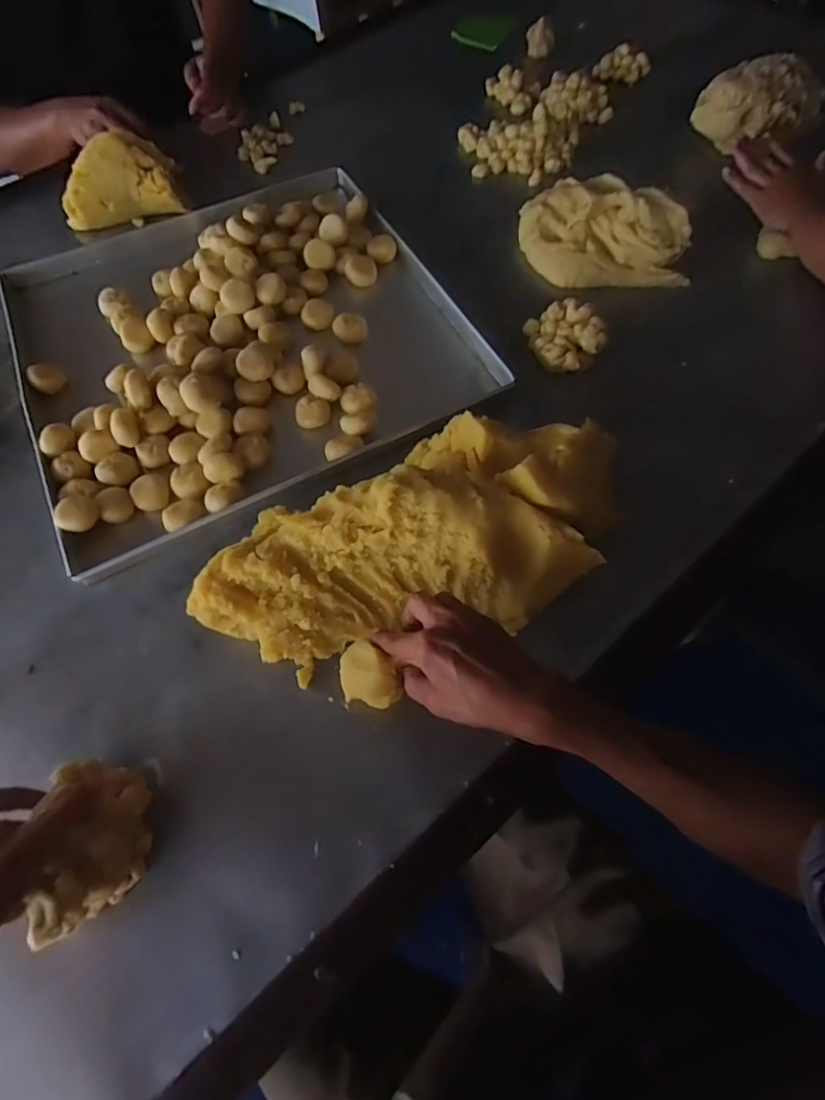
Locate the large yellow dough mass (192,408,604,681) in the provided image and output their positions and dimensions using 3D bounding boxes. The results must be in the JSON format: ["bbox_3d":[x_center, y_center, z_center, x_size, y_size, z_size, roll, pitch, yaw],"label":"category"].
[{"bbox_3d":[0.002,-0.014,0.484,0.384,0.086,0.186,-20,67,-2],"label":"large yellow dough mass"}]

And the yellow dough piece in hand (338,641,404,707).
[{"bbox_3d":[-0.038,0.107,0.448,0.061,0.023,0.044,40,74,17],"label":"yellow dough piece in hand"}]

